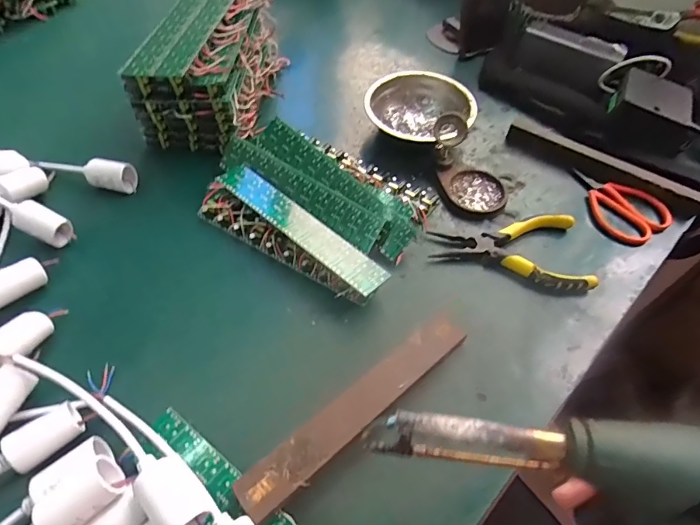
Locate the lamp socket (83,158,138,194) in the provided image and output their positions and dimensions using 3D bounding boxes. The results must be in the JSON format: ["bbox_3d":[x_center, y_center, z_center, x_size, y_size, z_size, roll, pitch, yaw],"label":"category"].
[{"bbox_3d":[-0.256,-0.091,0.452,0.049,0.029,0.027,4,56,1],"label":"lamp socket"}]

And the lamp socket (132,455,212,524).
[{"bbox_3d":[-0.113,0.146,0.269,0.027,0.030,0.054,-36,64,-23],"label":"lamp socket"}]

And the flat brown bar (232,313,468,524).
[{"bbox_3d":[0.011,0.102,0.314,0.206,0.007,0.030,-33,61,-27],"label":"flat brown bar"}]

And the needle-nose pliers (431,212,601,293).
[{"bbox_3d":[0.154,-0.015,0.414,0.144,0.016,0.082,5,56,2],"label":"needle-nose pliers"}]

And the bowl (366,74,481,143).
[{"bbox_3d":[0.080,-0.185,0.512,0.121,0.035,0.121,1,56,-1],"label":"bowl"}]

